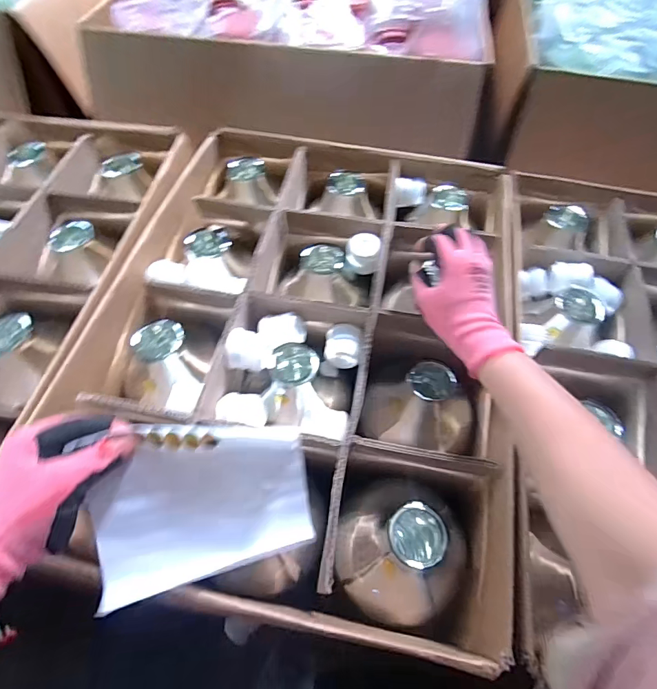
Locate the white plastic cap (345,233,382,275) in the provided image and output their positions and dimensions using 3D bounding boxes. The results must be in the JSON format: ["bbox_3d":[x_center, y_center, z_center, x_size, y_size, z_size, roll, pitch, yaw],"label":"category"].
[{"bbox_3d":[0.045,-0.118,0.526,0.043,0.037,0.035,2,60,0],"label":"white plastic cap"}]

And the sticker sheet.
[{"bbox_3d":[-0.093,0.121,0.312,0.158,0.136,0.021,-5,19,-16],"label":"sticker sheet"}]

